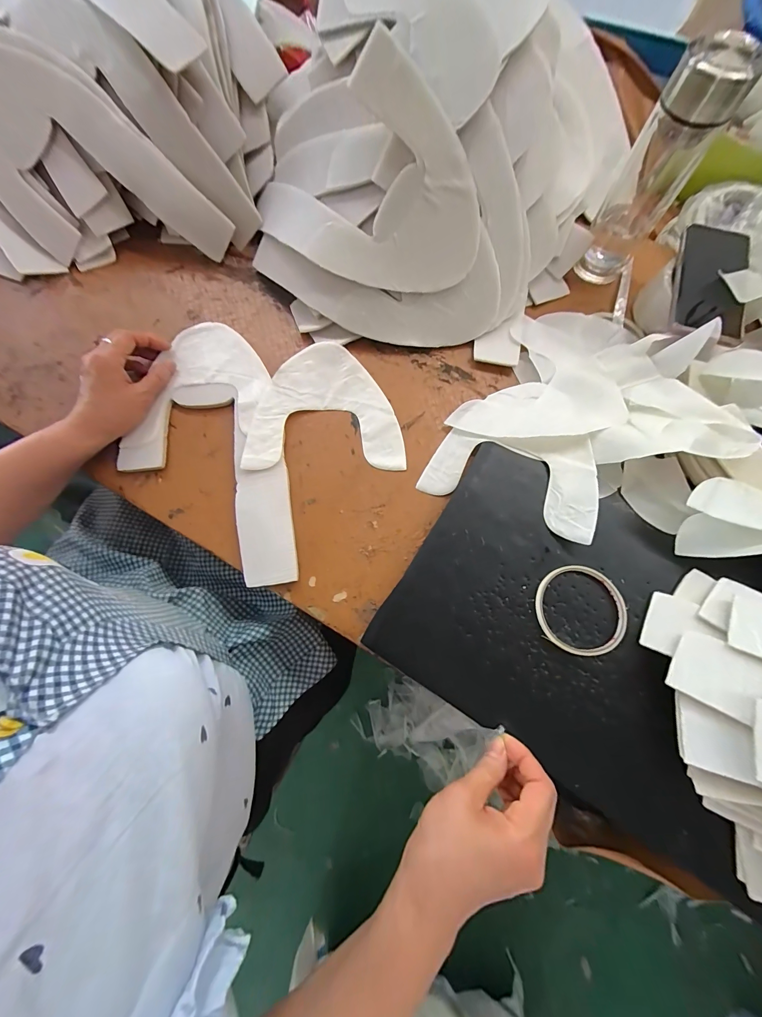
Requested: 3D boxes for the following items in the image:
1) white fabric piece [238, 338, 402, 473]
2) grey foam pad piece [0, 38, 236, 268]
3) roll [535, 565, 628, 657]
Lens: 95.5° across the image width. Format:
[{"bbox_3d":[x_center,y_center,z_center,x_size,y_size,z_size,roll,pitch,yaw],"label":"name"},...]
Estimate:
[{"bbox_3d":[-0.067,-0.127,0.424,0.180,0.018,0.166,-2,74,0],"label":"white fabric piece"},{"bbox_3d":[-0.379,-0.410,0.448,0.321,0.027,0.193,39,109,-18],"label":"grey foam pad piece"},{"bbox_3d":[0.197,0.099,0.341,0.087,0.006,0.084,0,74,1],"label":"roll"}]

